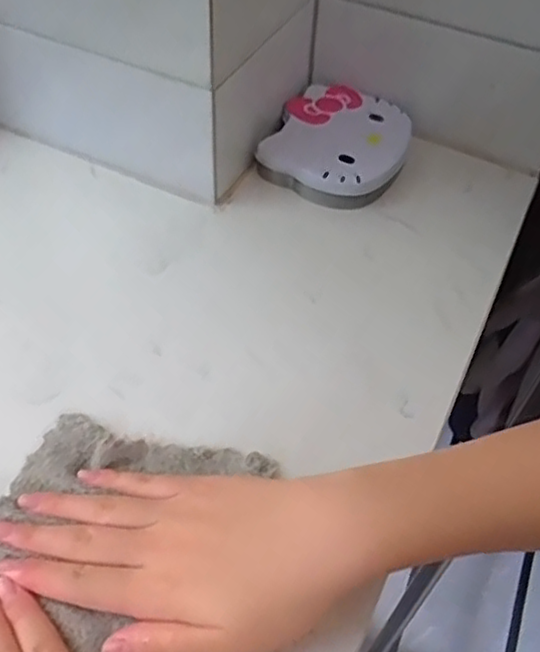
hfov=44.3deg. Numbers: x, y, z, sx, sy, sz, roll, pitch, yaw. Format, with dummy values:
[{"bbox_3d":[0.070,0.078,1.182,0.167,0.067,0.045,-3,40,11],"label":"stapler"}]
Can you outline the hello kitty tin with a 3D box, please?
[{"bbox_3d":[0.053,-0.141,0.509,0.099,0.026,0.116,21,51,14],"label":"hello kitty tin"}]

